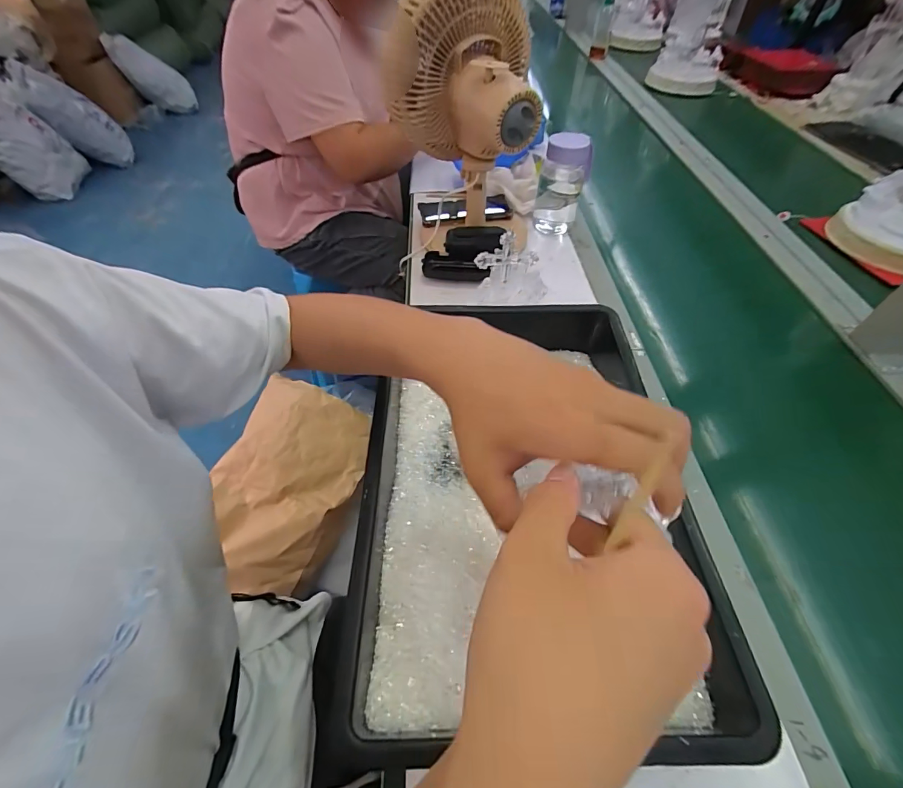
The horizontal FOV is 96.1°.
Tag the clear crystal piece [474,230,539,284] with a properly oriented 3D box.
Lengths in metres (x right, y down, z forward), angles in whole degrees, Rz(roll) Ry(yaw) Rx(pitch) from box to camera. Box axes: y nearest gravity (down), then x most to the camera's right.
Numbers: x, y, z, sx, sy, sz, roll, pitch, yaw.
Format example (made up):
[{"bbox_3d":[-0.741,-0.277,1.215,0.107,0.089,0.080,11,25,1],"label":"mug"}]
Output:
[{"bbox_3d":[0.075,-0.187,0.553,0.083,0.070,0.011,5,51,3],"label":"clear crystal piece"}]

